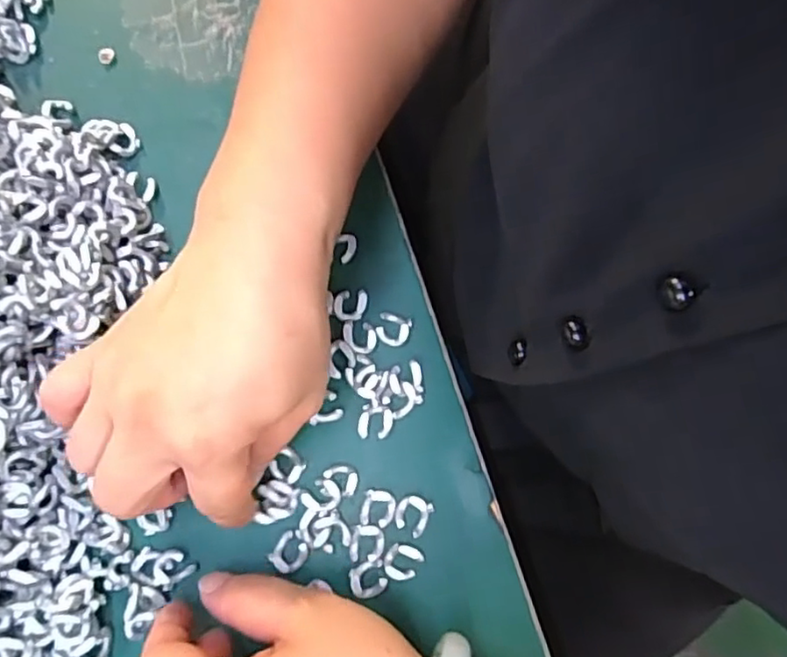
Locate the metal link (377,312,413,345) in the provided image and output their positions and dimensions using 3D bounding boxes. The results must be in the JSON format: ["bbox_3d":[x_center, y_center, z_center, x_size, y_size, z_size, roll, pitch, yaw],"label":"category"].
[{"bbox_3d":[0.000,0.000,0.281,0.015,0.004,0.014,19,79,3],"label":"metal link"}]

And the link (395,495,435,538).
[{"bbox_3d":[0.009,0.081,0.265,0.015,0.004,0.016,0,79,0],"label":"link"}]

